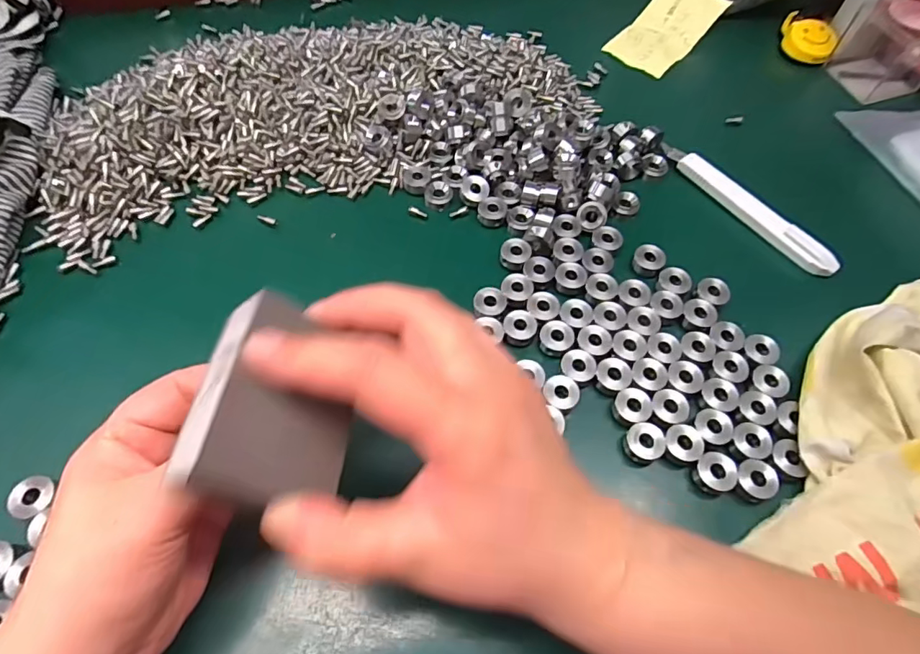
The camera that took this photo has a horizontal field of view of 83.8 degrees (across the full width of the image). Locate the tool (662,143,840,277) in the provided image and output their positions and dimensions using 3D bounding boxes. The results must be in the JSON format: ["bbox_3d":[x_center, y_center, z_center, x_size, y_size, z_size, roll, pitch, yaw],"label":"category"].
[{"bbox_3d":[0.198,-0.085,0.360,0.013,0.016,0.141,-33,66,-19],"label":"tool"}]

